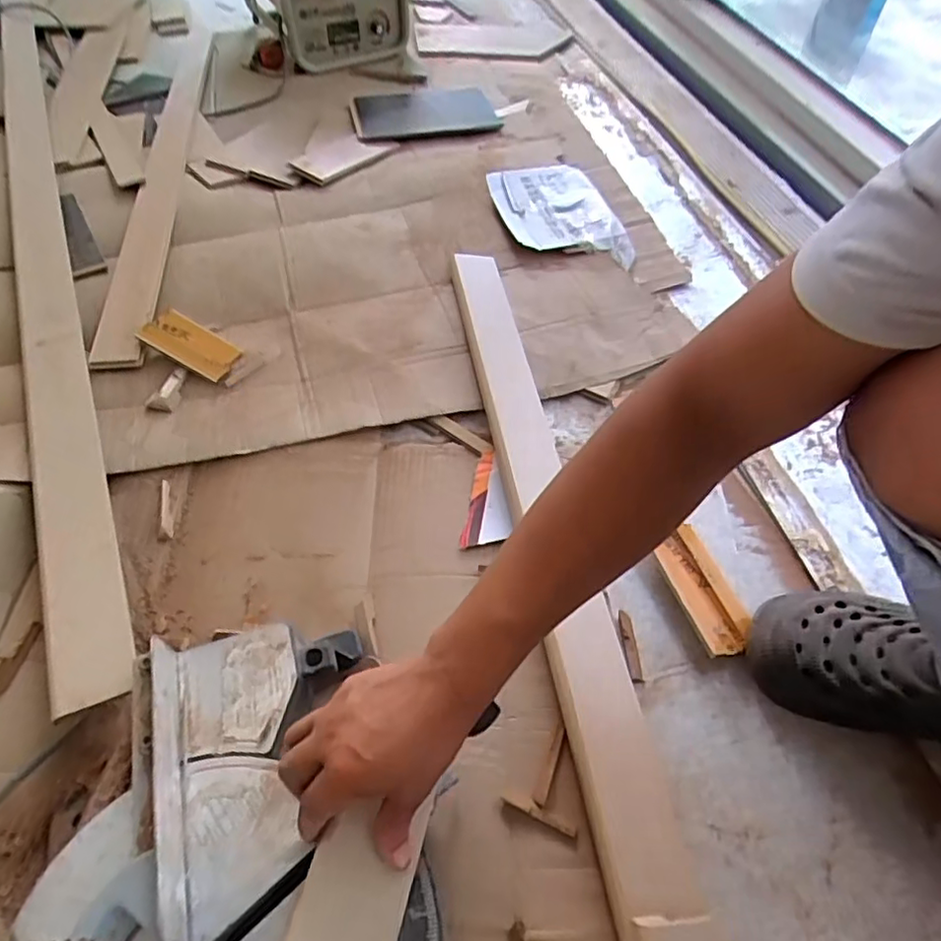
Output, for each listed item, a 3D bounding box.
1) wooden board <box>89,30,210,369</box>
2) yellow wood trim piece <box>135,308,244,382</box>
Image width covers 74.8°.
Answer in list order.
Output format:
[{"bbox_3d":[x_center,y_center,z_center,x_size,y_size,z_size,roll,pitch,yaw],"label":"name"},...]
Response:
[{"bbox_3d":[-0.520,-0.553,1.049,0.077,0.018,1.059,-7,54,-6],"label":"wooden board"},{"bbox_3d":[-0.355,-0.163,0.787,0.112,0.011,0.065,30,51,-6],"label":"yellow wood trim piece"}]

